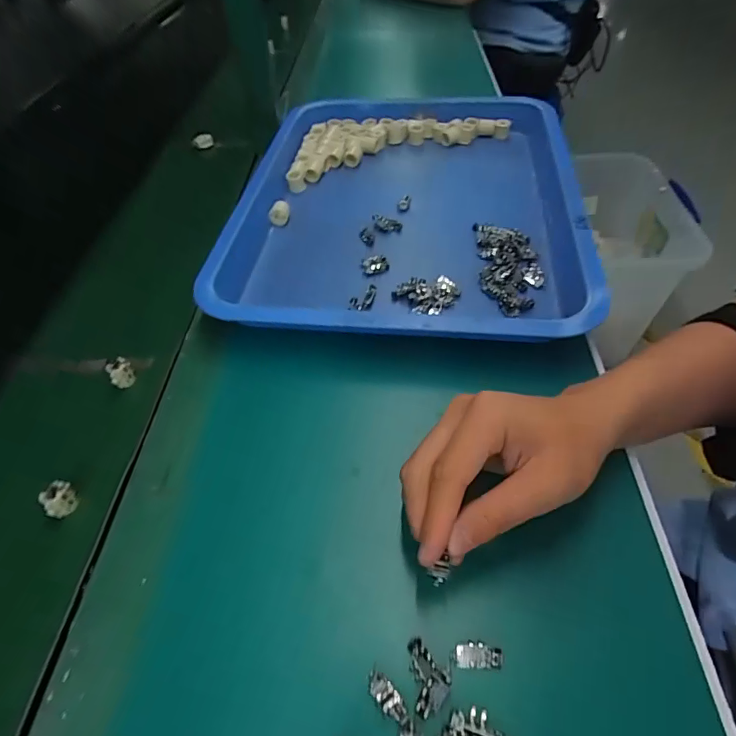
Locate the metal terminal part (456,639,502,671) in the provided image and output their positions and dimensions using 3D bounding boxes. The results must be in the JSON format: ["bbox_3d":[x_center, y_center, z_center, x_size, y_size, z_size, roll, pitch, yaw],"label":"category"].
[{"bbox_3d":[0.058,0.151,0.245,0.024,0.005,0.012,0,50,5],"label":"metal terminal part"}]

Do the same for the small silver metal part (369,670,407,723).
[{"bbox_3d":[0.010,0.165,0.236,0.011,0.004,0.025,-38,57,-24],"label":"small silver metal part"}]

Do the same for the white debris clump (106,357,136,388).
[{"bbox_3d":[-0.202,0.004,0.382,0.018,0.020,0.017,-3,50,3],"label":"white debris clump"}]

